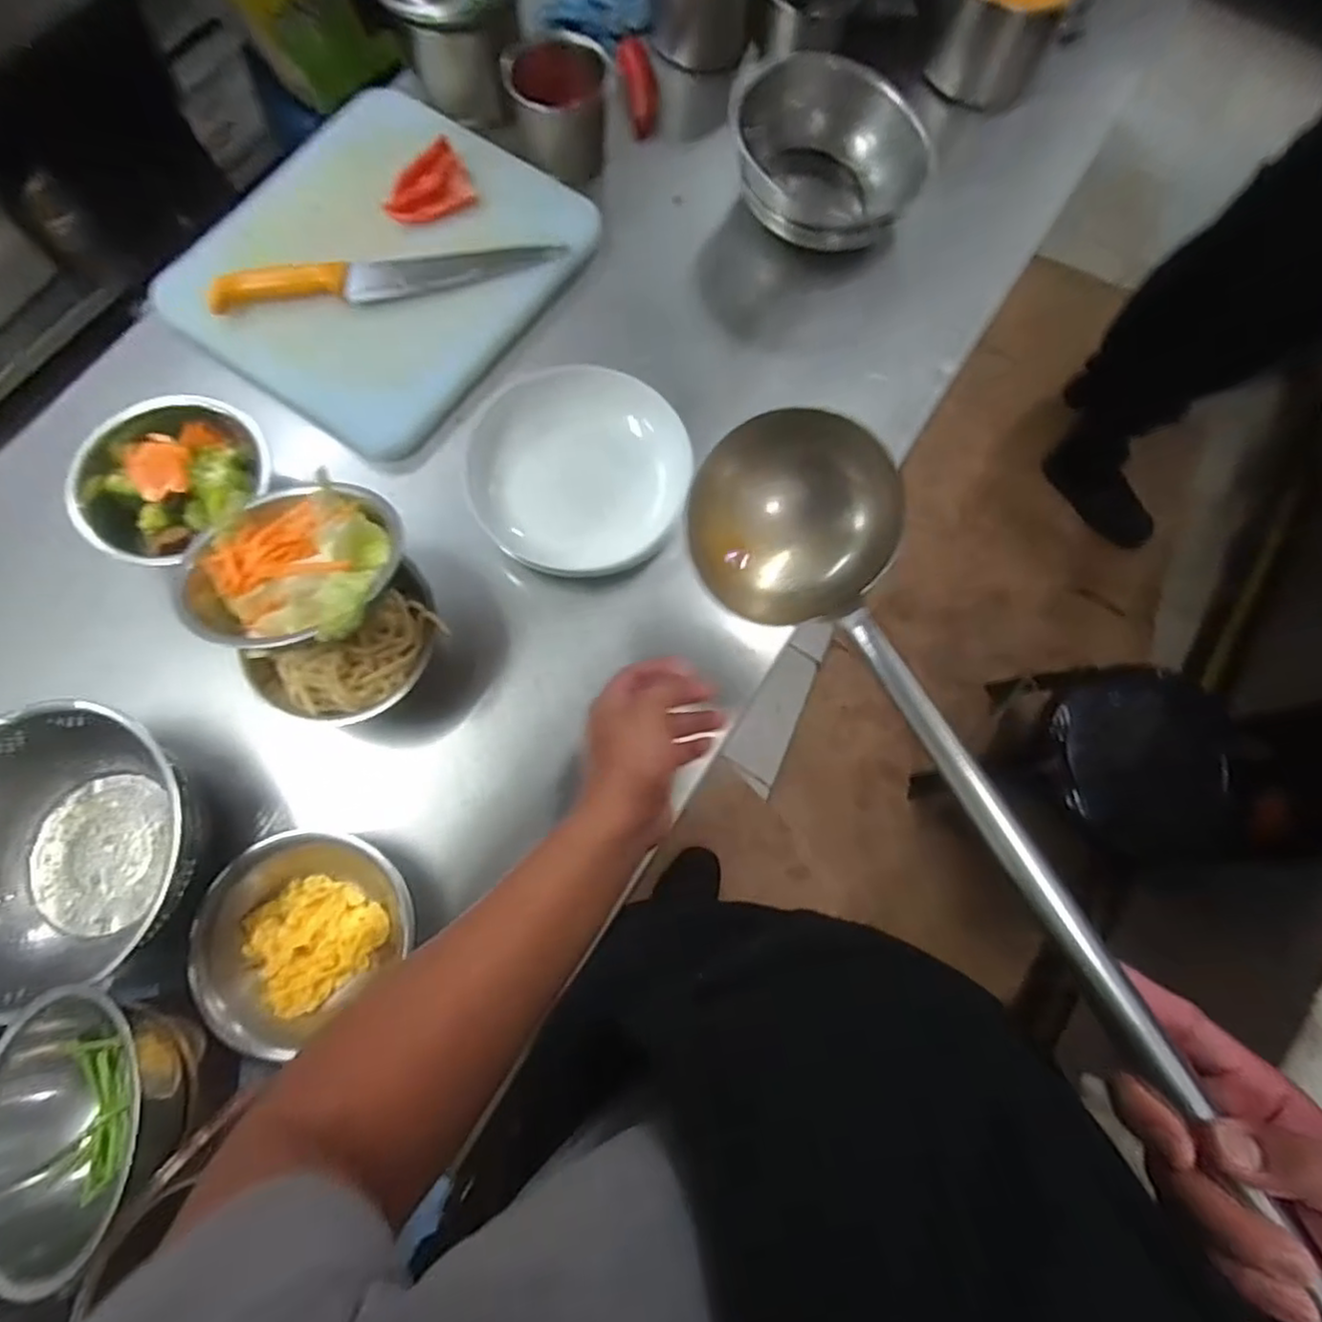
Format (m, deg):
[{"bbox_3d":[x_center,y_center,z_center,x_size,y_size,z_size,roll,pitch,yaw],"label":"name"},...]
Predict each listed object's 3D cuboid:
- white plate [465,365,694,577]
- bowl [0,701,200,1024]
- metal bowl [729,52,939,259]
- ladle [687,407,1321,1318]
[{"bbox_3d":[-0.084,-0.196,0.702,0.211,0.050,0.226,1,75,-2],"label":"white plate"},{"bbox_3d":[-0.497,0.150,0.570,0.229,0.097,0.214,1,75,-2],"label":"bowl"},{"bbox_3d":[0.199,-0.600,0.826,0.222,0.103,0.222,1,75,-2],"label":"metal bowl"},{"bbox_3d":[0.163,0.062,0.395,0.136,0.088,0.501,-21,67,-8],"label":"ladle"}]

